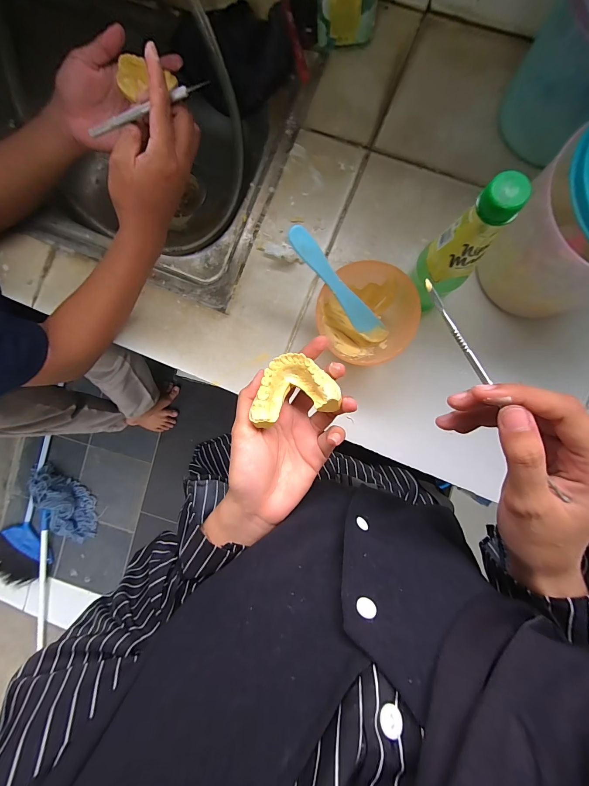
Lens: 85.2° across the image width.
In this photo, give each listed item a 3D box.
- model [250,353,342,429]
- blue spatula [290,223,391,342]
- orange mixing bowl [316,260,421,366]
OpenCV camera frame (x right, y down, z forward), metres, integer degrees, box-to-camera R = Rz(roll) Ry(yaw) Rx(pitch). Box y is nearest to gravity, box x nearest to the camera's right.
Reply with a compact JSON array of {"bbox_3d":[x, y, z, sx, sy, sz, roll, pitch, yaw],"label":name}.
[{"bbox_3d":[0.000,-0.004,0.261,0.066,0.023,0.051,-16,66,8],"label":"model"},{"bbox_3d":[0.057,-0.122,0.384,0.028,0.005,0.178,-47,118,3],"label":"blue spatula"},{"bbox_3d":[0.094,-0.097,0.416,0.119,0.078,0.120,0,90,5],"label":"orange mixing bowl"}]

